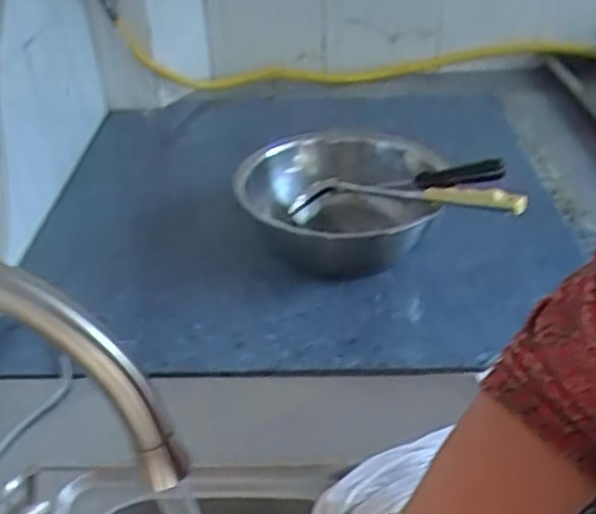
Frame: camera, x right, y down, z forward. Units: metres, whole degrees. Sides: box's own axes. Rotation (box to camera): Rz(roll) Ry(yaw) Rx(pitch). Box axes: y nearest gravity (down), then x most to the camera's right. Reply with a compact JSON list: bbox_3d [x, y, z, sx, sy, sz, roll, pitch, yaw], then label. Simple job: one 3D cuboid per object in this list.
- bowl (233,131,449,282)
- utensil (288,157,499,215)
[{"bbox_3d":[0.062,-0.088,0.992,0.285,0.113,0.289,-1,35,1],"label":"bowl"},{"bbox_3d":[0.129,-0.097,0.939,0.304,0.022,0.057,-8,31,25],"label":"utensil"}]

